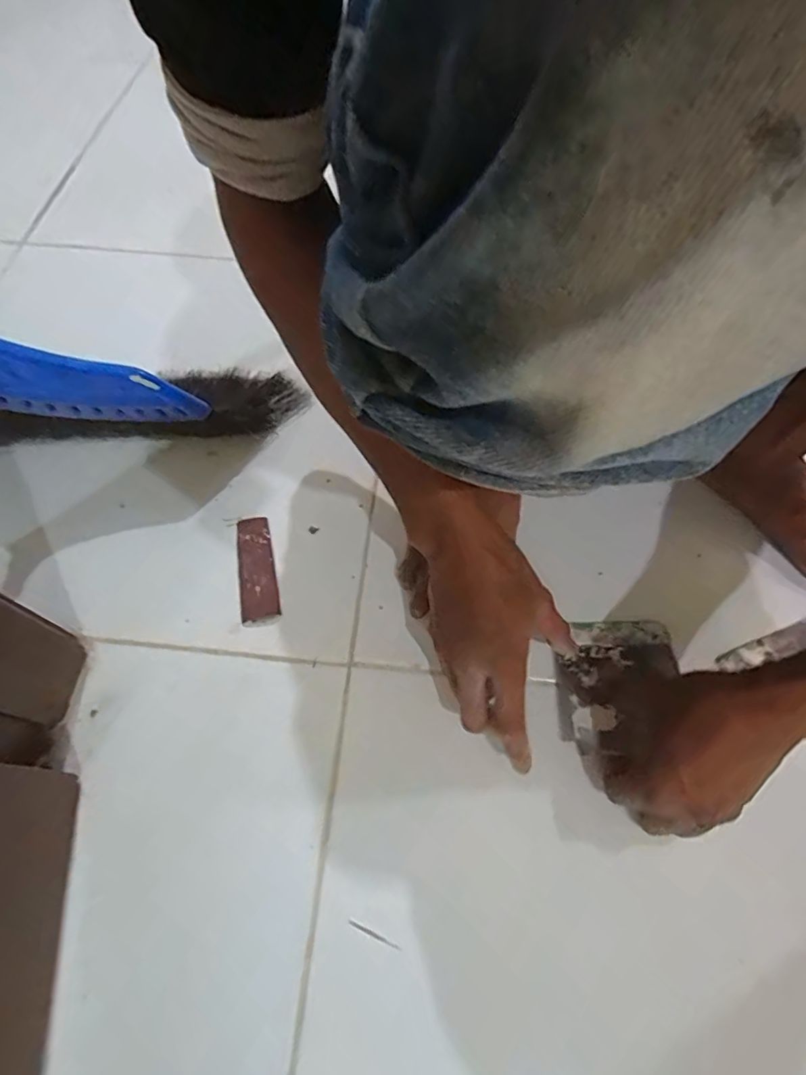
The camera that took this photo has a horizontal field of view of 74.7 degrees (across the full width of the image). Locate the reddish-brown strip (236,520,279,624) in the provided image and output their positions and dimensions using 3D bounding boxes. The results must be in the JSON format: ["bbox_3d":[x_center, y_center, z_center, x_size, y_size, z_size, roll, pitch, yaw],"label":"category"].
[{"bbox_3d":[-0.132,0.028,0.474,0.031,0.007,0.103,-10,63,-6],"label":"reddish-brown strip"}]

